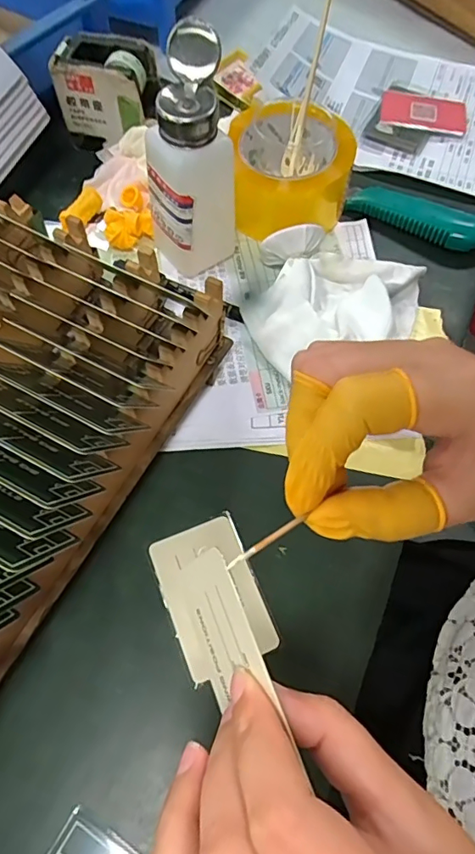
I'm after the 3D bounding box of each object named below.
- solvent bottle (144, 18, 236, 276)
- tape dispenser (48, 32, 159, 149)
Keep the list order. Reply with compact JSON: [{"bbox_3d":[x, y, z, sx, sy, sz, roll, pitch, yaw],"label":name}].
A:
[{"bbox_3d":[-0.032,-0.181,0.354,0.064,0.147,0.068,-3,63,-4],"label":"solvent bottle"},{"bbox_3d":[-0.112,-0.300,0.451,0.085,0.071,0.053,14,64,5],"label":"tape dispenser"}]

